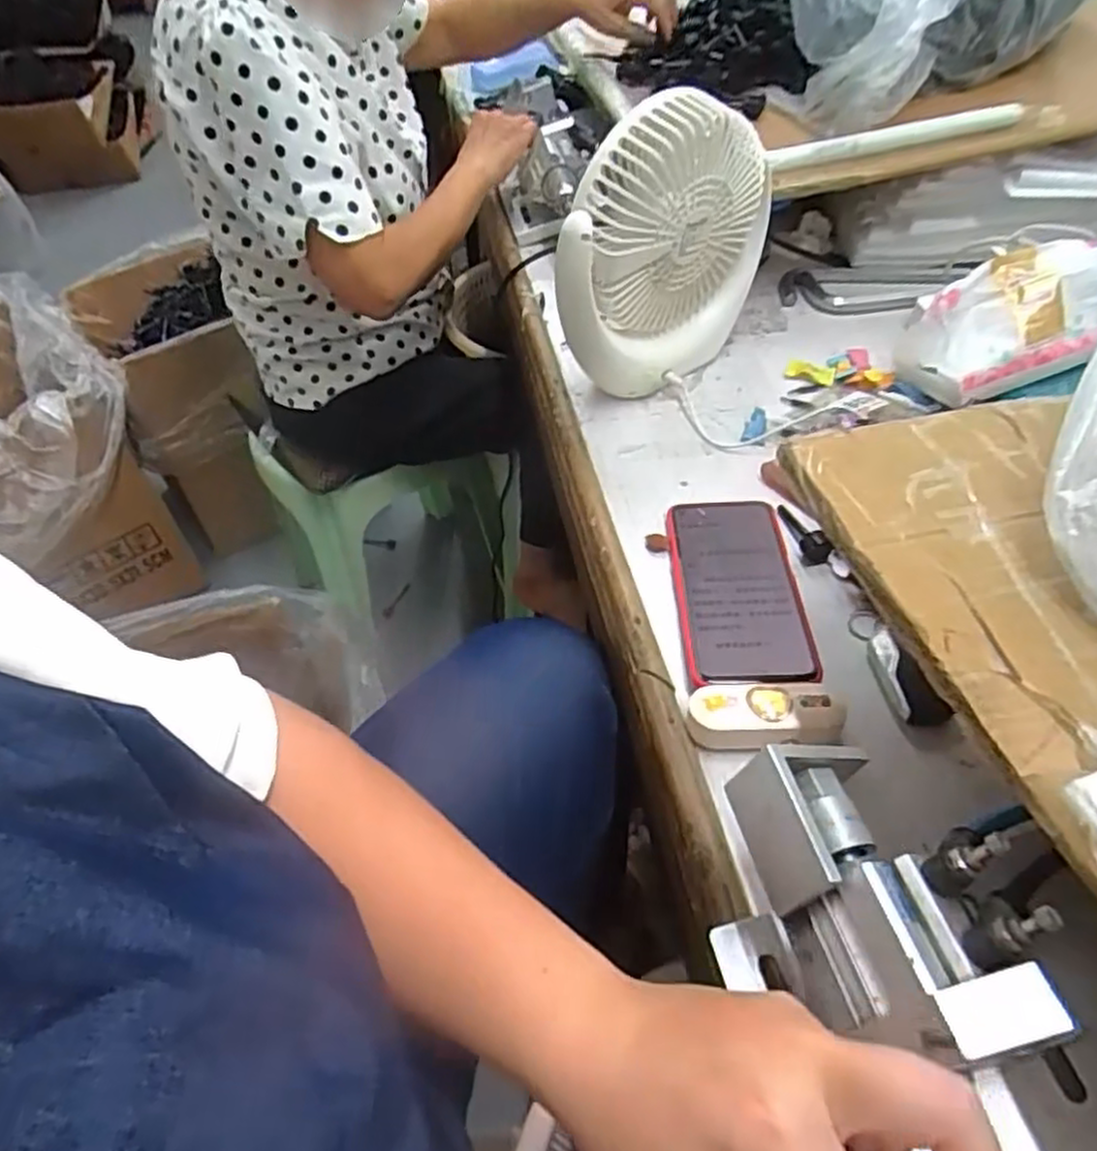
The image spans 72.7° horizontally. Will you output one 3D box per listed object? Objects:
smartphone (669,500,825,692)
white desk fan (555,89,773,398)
[{"bbox_3d":[0.124,0.008,0.493,0.077,0.016,0.160,-2,49,3],"label":"smartphone"},{"bbox_3d":[0.086,-0.268,0.600,0.193,0.214,0.094,-23,51,-15],"label":"white desk fan"}]

